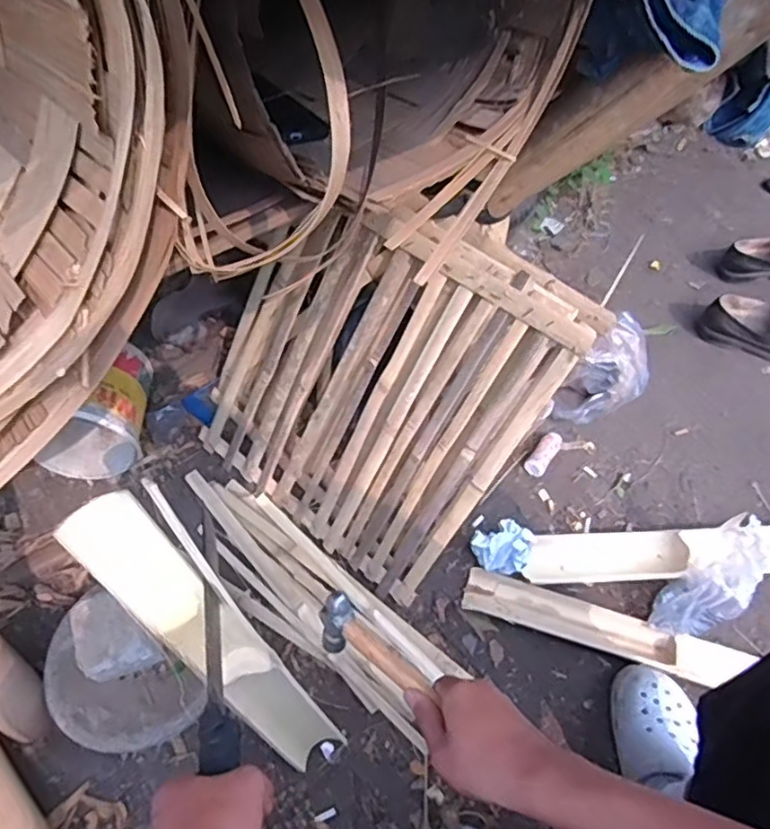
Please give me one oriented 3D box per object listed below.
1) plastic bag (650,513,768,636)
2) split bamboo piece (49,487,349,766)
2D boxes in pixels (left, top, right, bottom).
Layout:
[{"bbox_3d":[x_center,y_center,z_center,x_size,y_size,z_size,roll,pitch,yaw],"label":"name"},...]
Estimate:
[{"bbox_3d":[0.495,0.247,0.927,0.079,0.214,0.095,3,35,-51],"label":"plastic bag"},{"bbox_3d":[-0.164,0.262,0.672,0.069,0.505,0.023,-35,38,-14],"label":"split bamboo piece"}]

